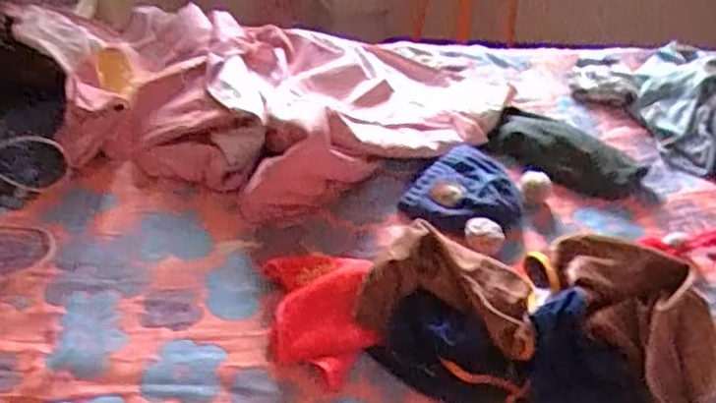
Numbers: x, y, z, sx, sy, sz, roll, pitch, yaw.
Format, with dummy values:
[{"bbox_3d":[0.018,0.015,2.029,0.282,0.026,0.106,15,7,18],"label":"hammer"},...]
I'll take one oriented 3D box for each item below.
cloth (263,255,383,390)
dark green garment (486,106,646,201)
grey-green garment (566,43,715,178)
[{"bbox_3d":[-0.046,0.123,0.724,0.121,0.056,0.164,0,39,-4],"label":"cloth"},{"bbox_3d":[0.311,-0.078,0.978,0.233,0.049,0.122,26,44,26],"label":"dark green garment"},{"bbox_3d":[0.584,-0.186,1.087,0.277,0.107,0.398,-16,43,-22],"label":"grey-green garment"}]

